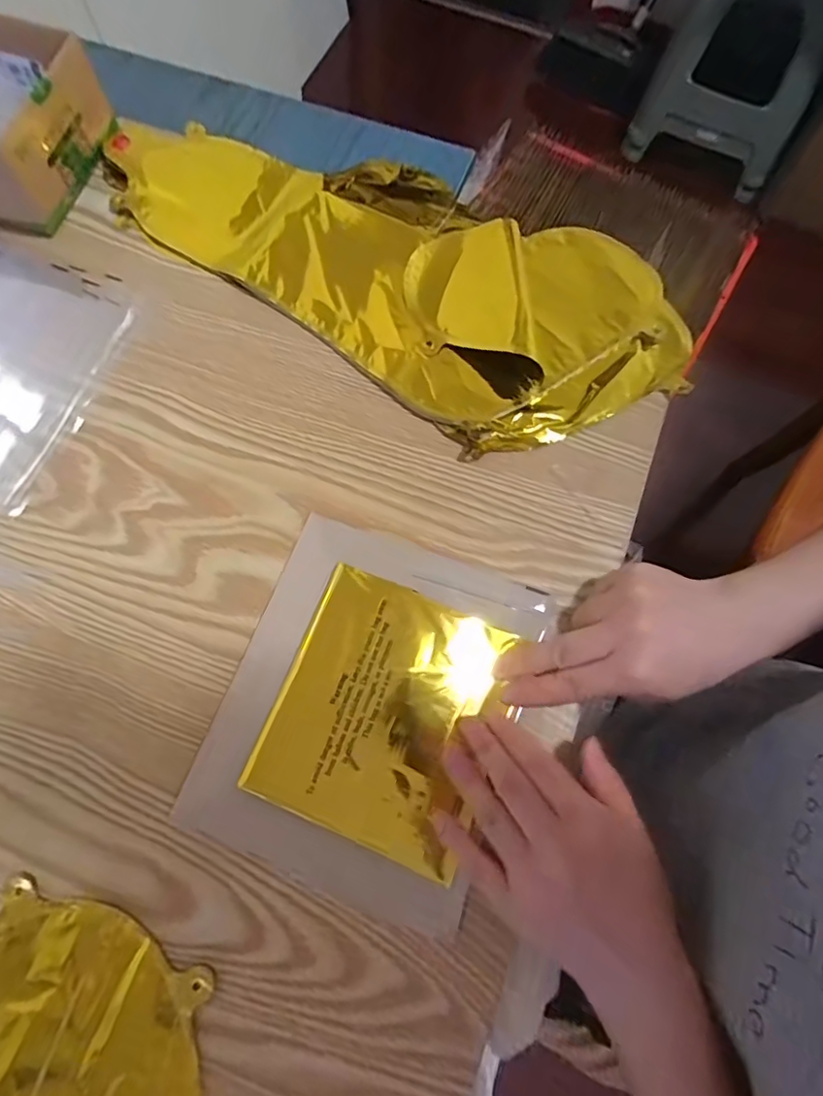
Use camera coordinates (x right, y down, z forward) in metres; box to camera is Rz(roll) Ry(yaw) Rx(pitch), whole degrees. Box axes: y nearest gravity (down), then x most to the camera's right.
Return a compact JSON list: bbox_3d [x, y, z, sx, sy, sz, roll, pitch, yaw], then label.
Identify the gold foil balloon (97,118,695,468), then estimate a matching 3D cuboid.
[{"bbox_3d":[-0.012,-0.230,0.436,0.431,0.020,0.202,37,75,11],"label":"gold foil balloon"}]

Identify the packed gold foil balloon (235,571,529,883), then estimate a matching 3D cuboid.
[{"bbox_3d":[-0.015,0.093,0.335,0.121,0.007,0.139,22,73,7],"label":"packed gold foil balloon"}]

